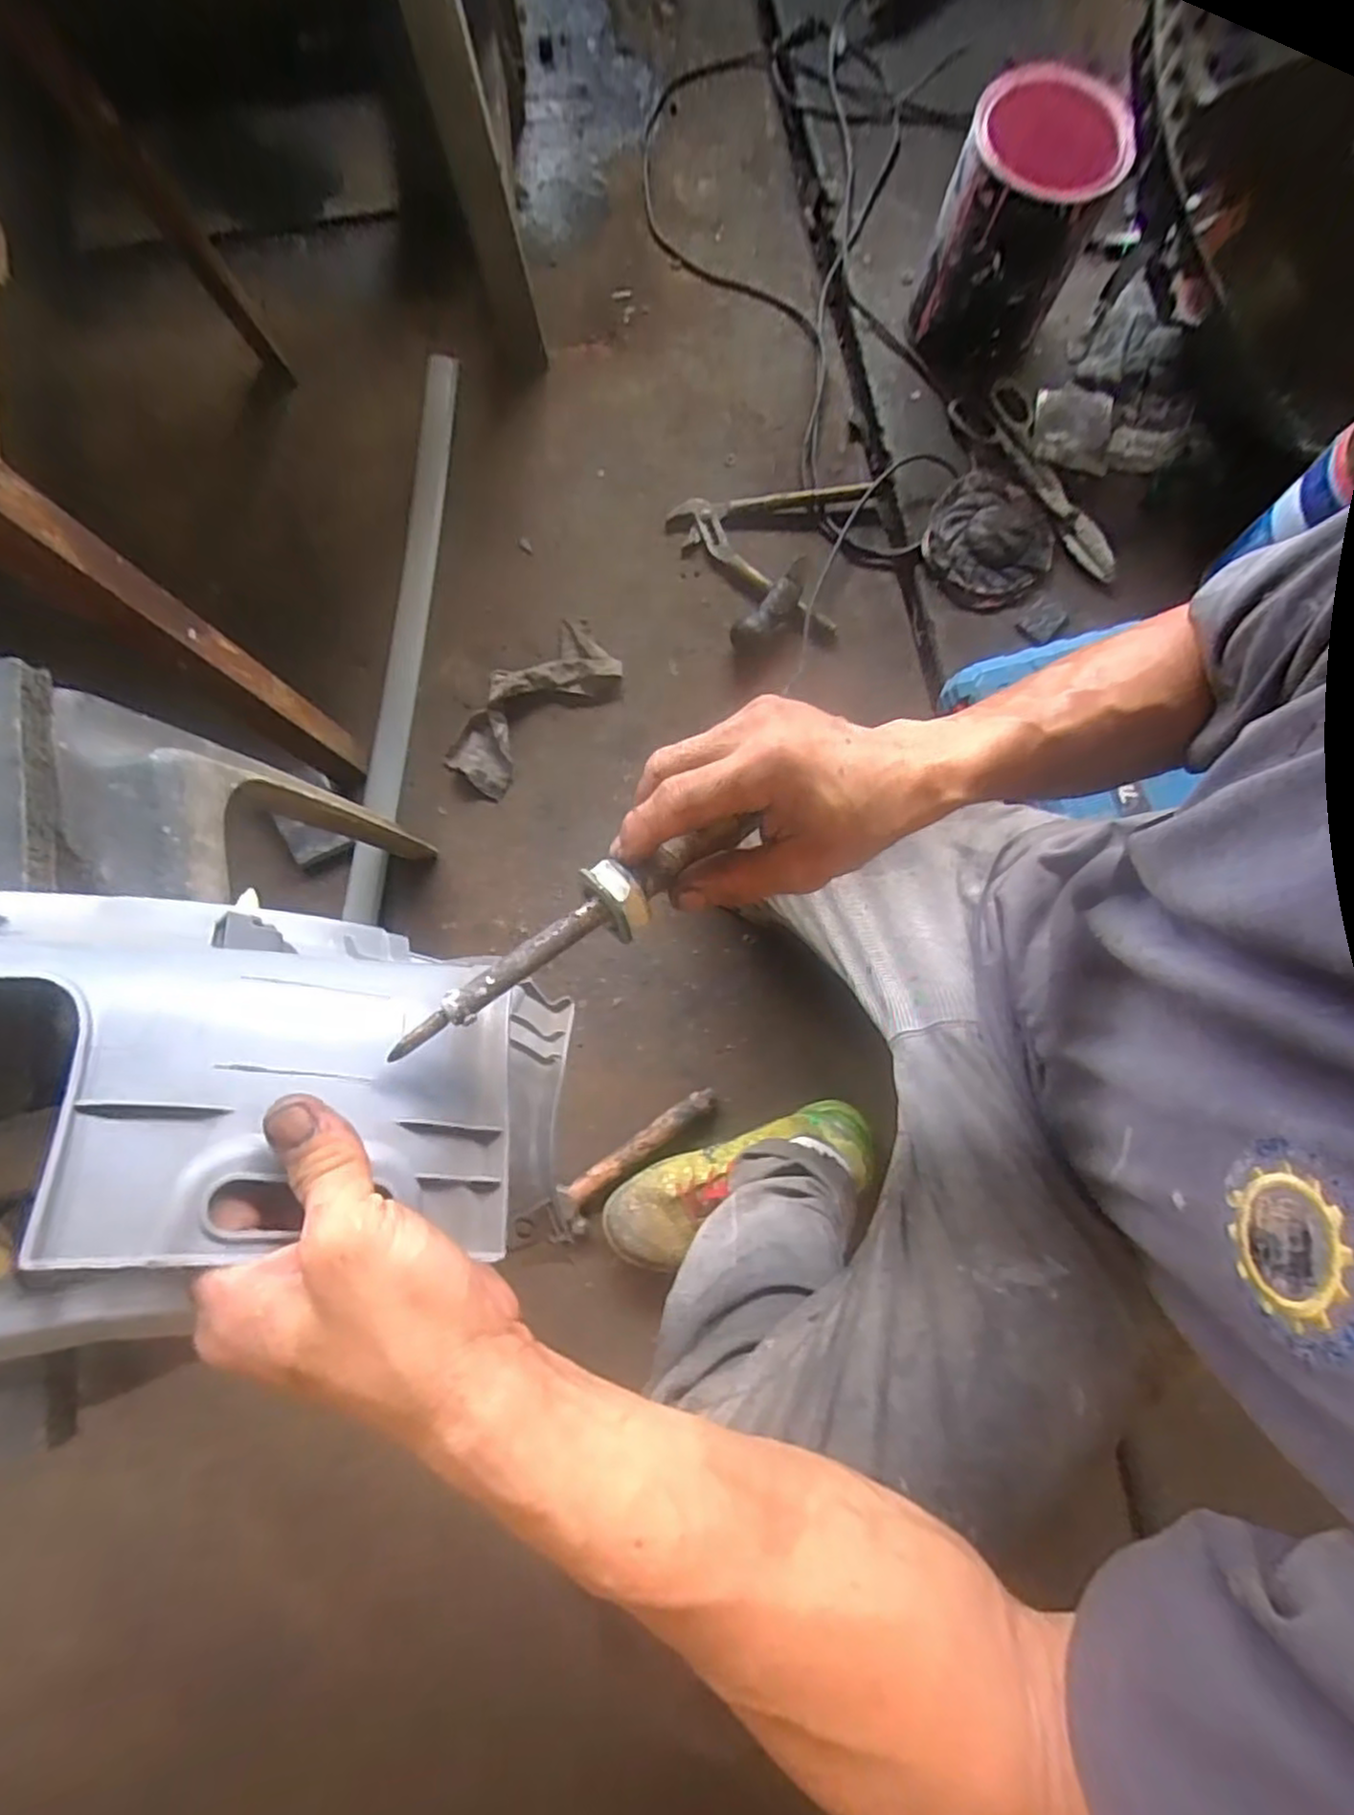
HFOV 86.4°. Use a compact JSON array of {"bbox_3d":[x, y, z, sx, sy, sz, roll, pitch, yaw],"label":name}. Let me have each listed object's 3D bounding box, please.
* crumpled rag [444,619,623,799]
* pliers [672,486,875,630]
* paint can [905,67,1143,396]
[{"bbox_3d":[-0.165,-0.226,0.813,0.096,0.036,0.220,43,83,7],"label":"crumpled rag"},{"bbox_3d":[0.101,-0.436,0.832,0.214,0.017,0.186,18,80,3],"label":"pliers"},{"bbox_3d":[0.367,-0.740,0.792,0.157,0.195,0.176,21,80,4],"label":"paint can"}]

